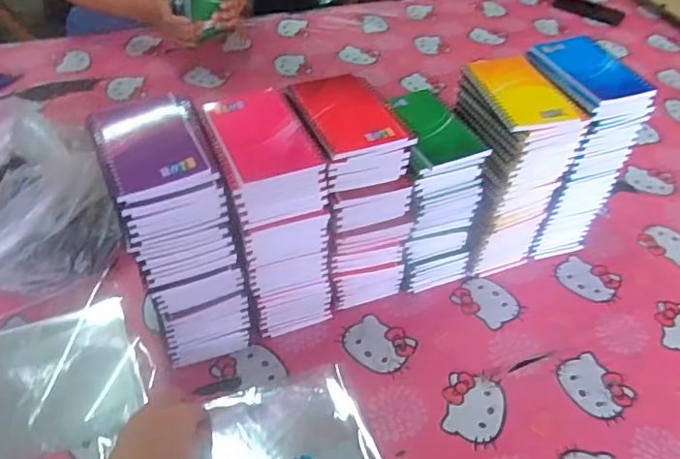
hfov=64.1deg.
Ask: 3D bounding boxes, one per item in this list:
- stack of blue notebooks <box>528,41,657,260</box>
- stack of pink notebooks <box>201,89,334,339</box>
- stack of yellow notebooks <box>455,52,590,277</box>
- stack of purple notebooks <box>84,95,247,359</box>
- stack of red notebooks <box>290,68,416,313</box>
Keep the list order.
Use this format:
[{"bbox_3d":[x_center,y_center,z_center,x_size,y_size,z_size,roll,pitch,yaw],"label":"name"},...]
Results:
[{"bbox_3d":[0.300,-0.103,0.751,0.106,0.269,0.141,-14,49,-17],"label":"stack of blue notebooks"},{"bbox_3d":[-0.077,-0.005,0.621,0.101,0.260,0.128,-15,49,-17],"label":"stack of pink notebooks"},{"bbox_3d":[0.207,-0.072,0.715,0.108,0.268,0.124,-17,50,-19],"label":"stack of yellow notebooks"},{"bbox_3d":[-0.172,0.014,0.590,0.098,0.283,0.141,-17,51,-20],"label":"stack of purple notebooks"},{"bbox_3d":[0.009,-0.029,0.650,0.105,0.260,0.125,-17,50,-20],"label":"stack of red notebooks"}]

